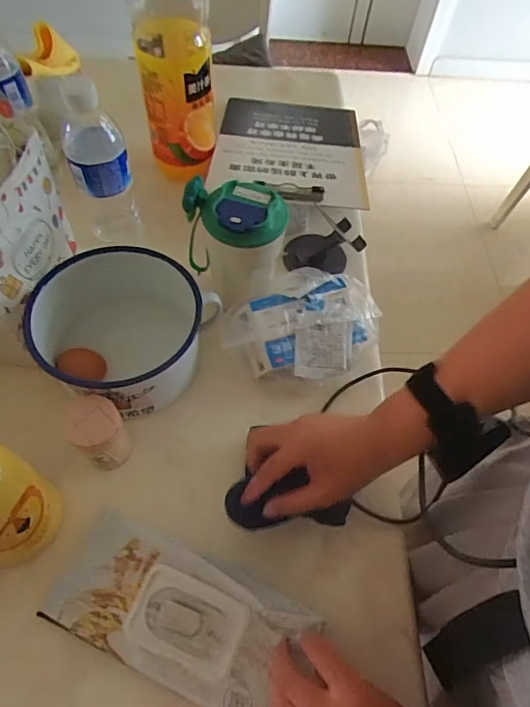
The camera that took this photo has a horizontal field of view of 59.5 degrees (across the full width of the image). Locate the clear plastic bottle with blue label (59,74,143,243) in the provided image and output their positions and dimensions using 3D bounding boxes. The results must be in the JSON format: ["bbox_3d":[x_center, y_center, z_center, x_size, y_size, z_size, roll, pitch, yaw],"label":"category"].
[{"bbox_3d":[-0.186,-0.210,0.530,0.060,0.212,0.074,-14,62,-12],"label":"clear plastic bottle with blue label"}]

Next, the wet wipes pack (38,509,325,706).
[{"bbox_3d":[-0.082,0.225,0.405,0.221,0.027,0.098,18,60,15],"label":"wet wipes pack"}]

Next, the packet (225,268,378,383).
[{"bbox_3d":[0.043,-0.037,0.546,0.174,0.043,0.126,4,60,-2],"label":"packet"}]

